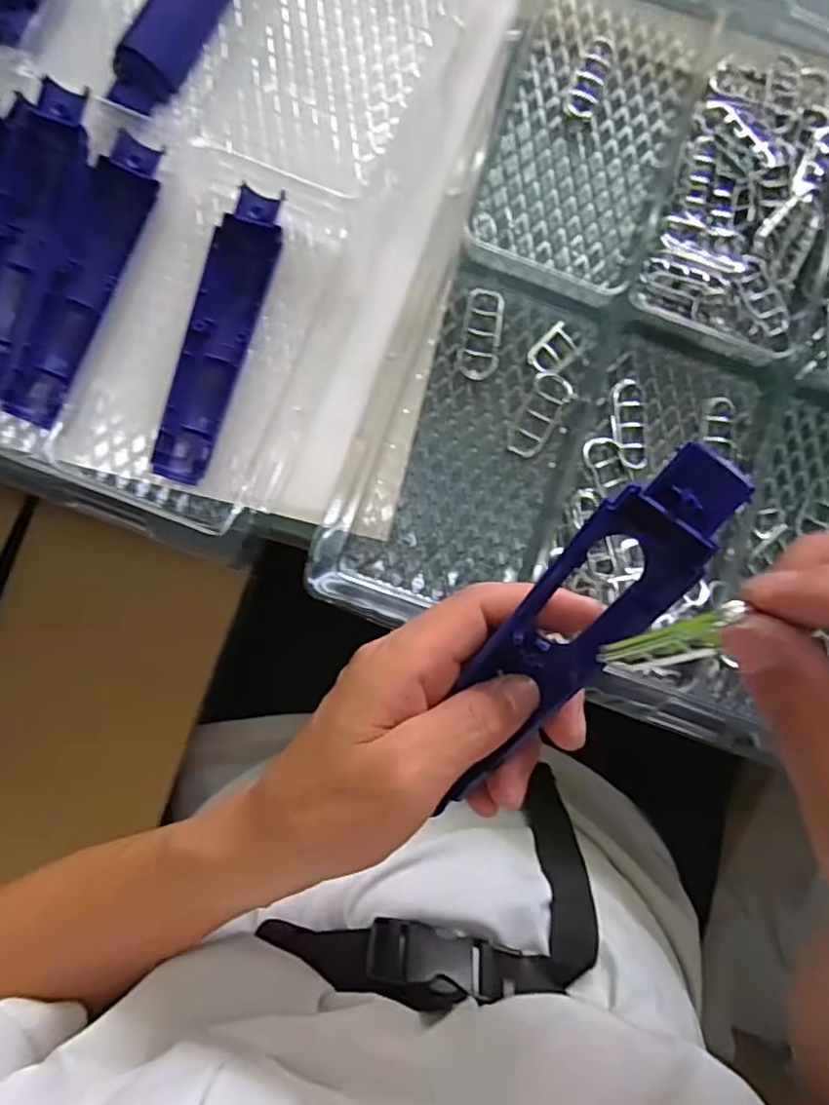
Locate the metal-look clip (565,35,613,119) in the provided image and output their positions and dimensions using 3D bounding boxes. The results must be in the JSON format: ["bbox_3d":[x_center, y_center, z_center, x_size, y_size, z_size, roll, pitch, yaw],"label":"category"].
[{"bbox_3d":[0.109,-0.295,0.396,0.018,0.007,0.059,20,86,-2],"label":"metal-look clip"}]

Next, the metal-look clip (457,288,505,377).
[{"bbox_3d":[0.040,-0.129,0.373,0.023,0.008,0.055,10,86,-3],"label":"metal-look clip"}]

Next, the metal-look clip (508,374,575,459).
[{"bbox_3d":[0.074,-0.079,0.372,0.024,0.007,0.052,23,86,-2],"label":"metal-look clip"}]

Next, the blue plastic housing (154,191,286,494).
[{"bbox_3d":[-0.109,-0.121,0.358,0.037,0.016,0.165,19,86,-3],"label":"blue plastic housing"}]

